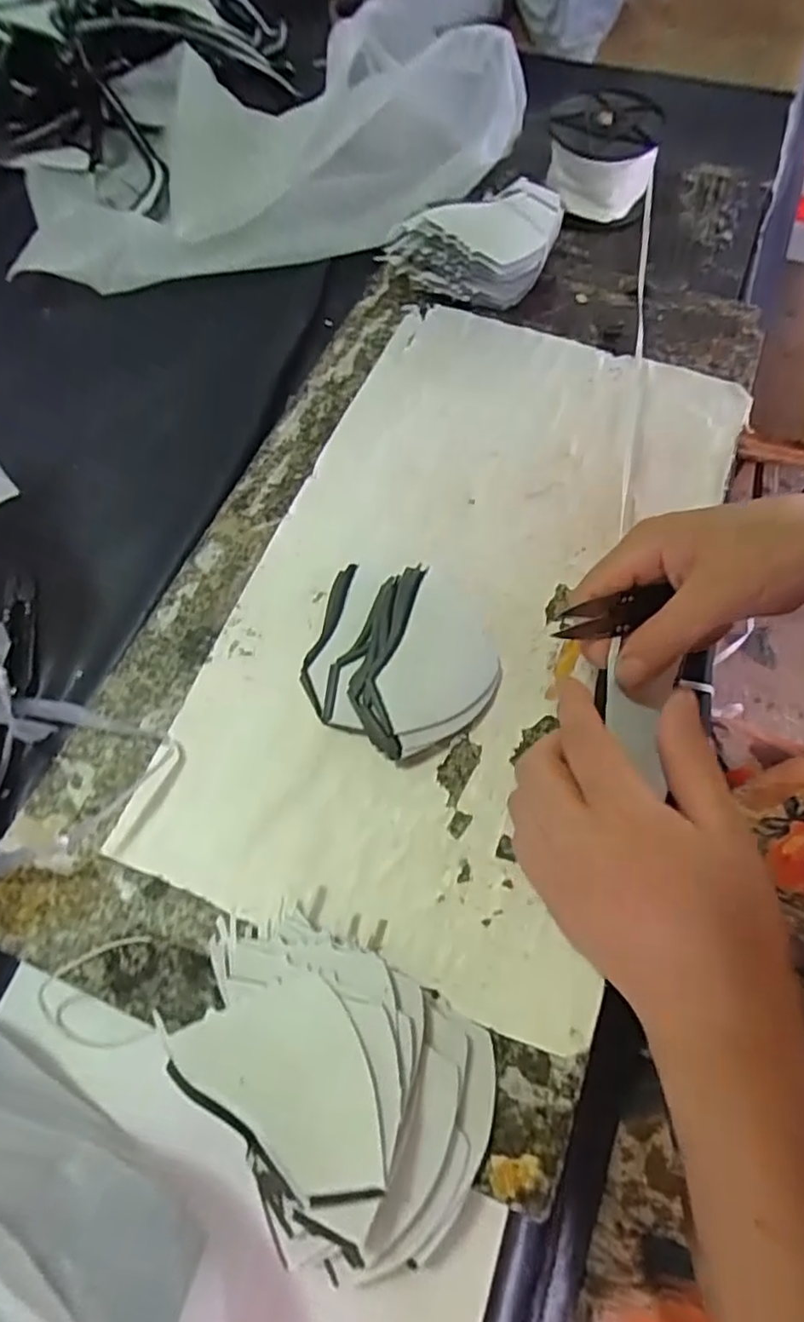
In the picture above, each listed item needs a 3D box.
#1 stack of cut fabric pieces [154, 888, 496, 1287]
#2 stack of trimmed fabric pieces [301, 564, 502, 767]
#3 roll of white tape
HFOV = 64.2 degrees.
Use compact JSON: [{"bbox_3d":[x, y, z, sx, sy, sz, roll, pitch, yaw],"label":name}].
[{"bbox_3d":[-0.027,0.163,0.260,0.137,0.047,0.093,40,71,16],"label":"stack of cut fabric pieces"},{"bbox_3d":[-0.001,-0.005,0.353,0.102,0.023,0.117,-3,66,-2],"label":"stack of trimmed fabric pieces"},{"bbox_3d":[0.165,-0.416,0.535,0.086,0.065,0.094,0,63,0],"label":"roll of white tape"}]

